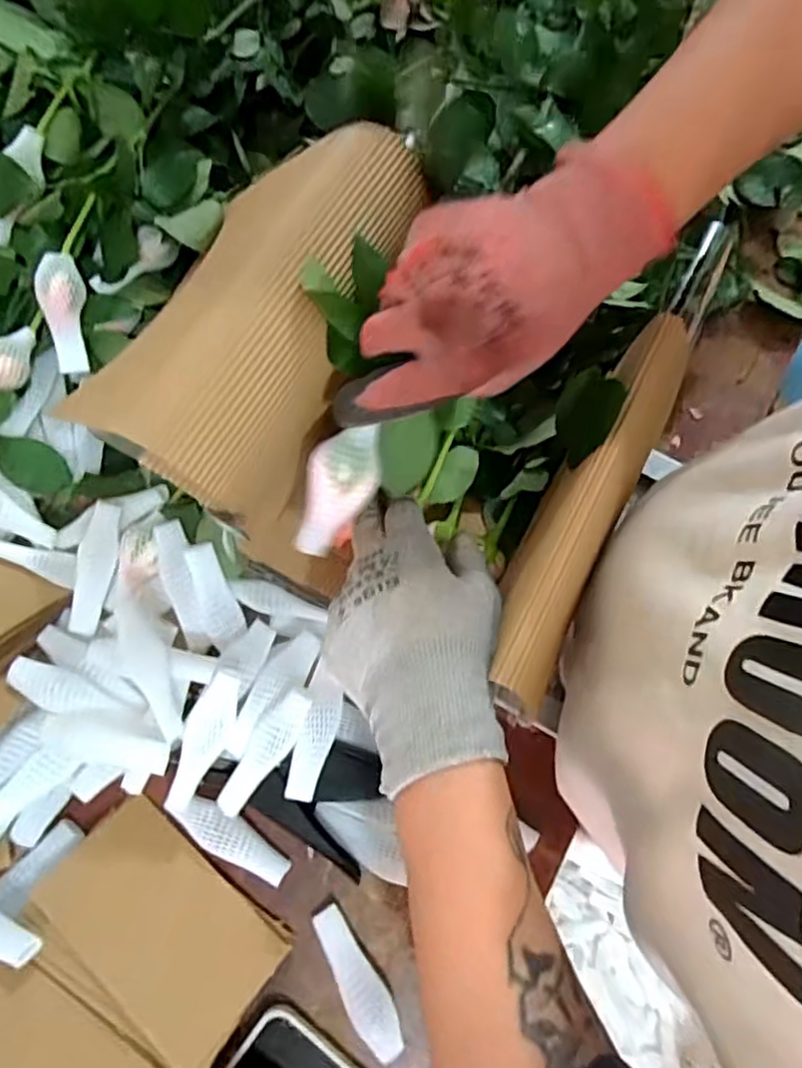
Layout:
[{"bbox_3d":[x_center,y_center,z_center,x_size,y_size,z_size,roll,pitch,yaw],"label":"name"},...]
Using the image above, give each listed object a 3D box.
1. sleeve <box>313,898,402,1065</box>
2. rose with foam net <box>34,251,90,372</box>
[{"bbox_3d":[-0.025,0.269,0.393,0.024,0.016,0.083,-26,76,-7],"label":"sleeve"},{"bbox_3d":[-0.239,-0.156,0.462,0.026,0.024,0.080,-3,101,-1],"label":"rose with foam net"}]

